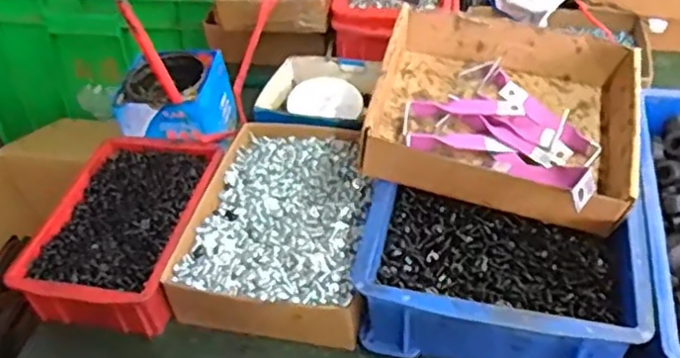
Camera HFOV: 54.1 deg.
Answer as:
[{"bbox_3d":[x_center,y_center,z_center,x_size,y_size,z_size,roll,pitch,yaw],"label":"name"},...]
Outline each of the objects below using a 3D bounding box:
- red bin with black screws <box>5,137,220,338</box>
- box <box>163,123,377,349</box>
[{"bbox_3d":[-0.195,0.048,0.616,0.136,0.056,0.198,5,44,12],"label":"red bin with black screws"},{"bbox_3d":[-0.048,0.039,0.616,0.157,0.050,0.222,3,43,10],"label":"box"}]

